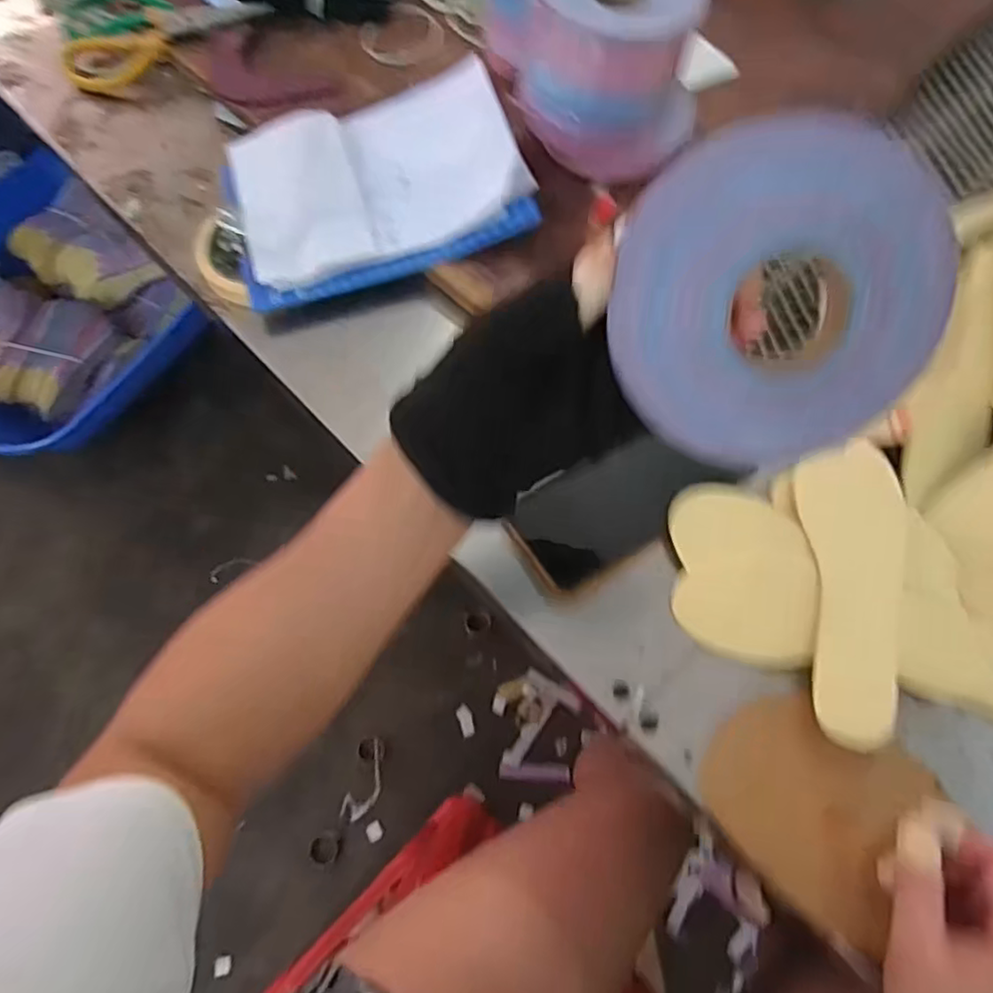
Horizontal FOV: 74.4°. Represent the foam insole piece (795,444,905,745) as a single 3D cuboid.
[{"bbox_3d":[0.211,0.052,0.384,0.060,0.014,0.176,8,67,3],"label":"foam insole piece"}]

